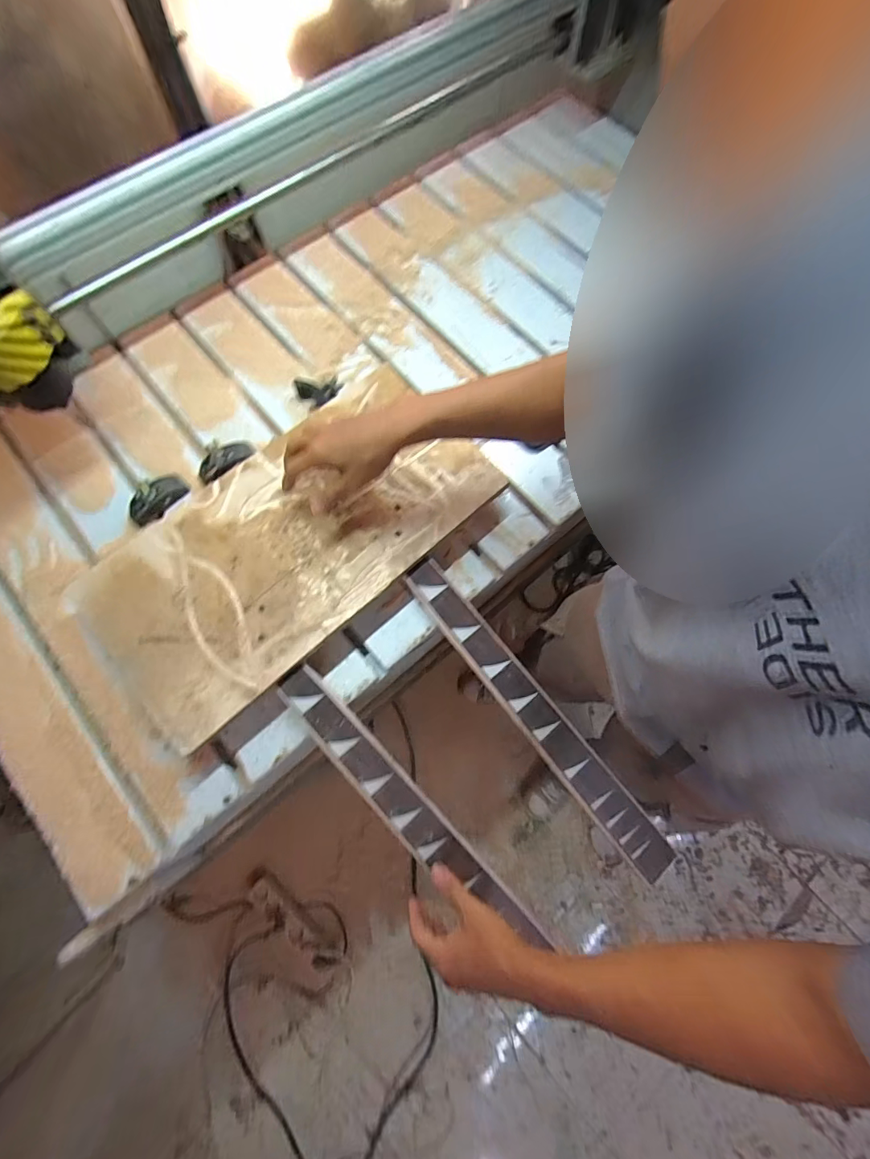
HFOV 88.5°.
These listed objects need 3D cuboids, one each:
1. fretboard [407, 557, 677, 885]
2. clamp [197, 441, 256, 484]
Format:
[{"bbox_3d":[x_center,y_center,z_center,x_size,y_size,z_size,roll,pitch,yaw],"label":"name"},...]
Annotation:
[{"bbox_3d":[0.134,0.179,0.581,0.049,0.013,0.495,-39,90,-7],"label":"fretboard"},{"bbox_3d":[-0.303,-0.170,0.643,0.085,0.037,0.030,-28,73,-9],"label":"clamp"}]

